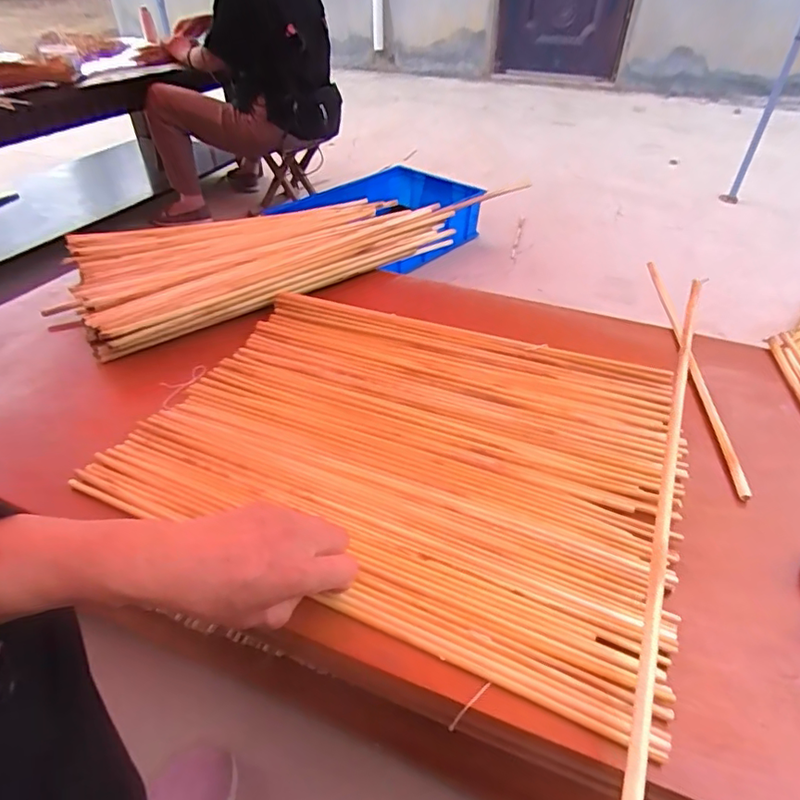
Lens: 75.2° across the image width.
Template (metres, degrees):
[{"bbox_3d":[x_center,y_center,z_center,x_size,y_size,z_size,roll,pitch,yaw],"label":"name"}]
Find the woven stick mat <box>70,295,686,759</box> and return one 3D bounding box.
[{"bbox_3d":[0.013,0.031,0.555,0.524,0.019,0.417,16,42,20],"label":"woven stick mat"}]

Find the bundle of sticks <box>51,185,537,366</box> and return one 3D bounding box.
[{"bbox_3d":[-0.229,-0.259,0.870,0.627,0.049,0.324,-28,46,-30],"label":"bundle of sticks"}]

